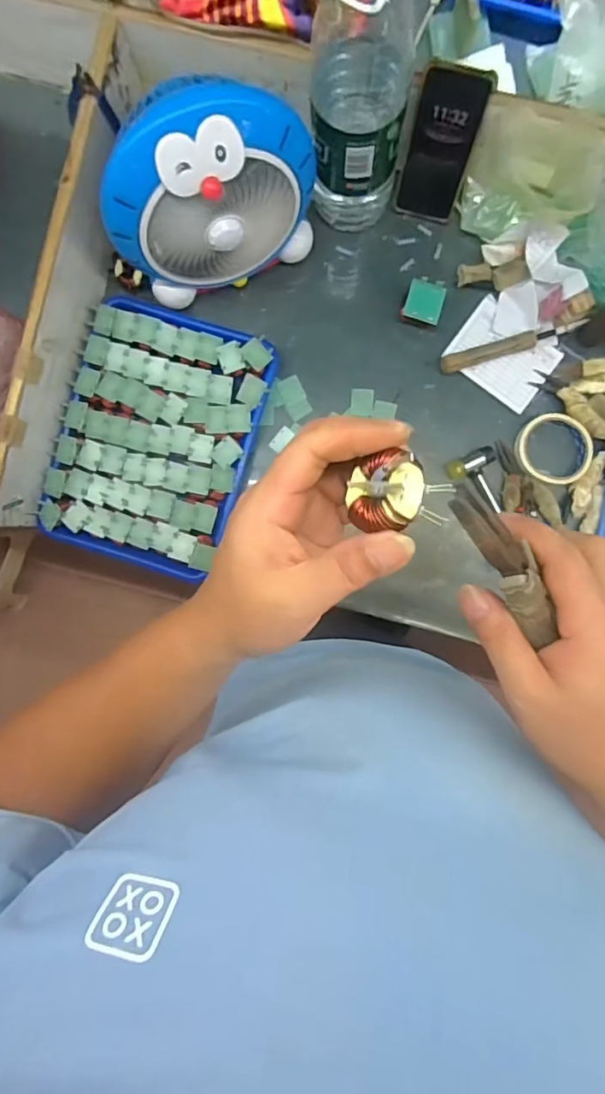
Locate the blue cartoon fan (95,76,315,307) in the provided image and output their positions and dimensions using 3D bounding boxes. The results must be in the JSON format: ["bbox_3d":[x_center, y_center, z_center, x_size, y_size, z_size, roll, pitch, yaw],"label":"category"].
[{"bbox_3d":[-0.103,-0.398,0.624,0.221,0.239,0.113,-18,90,2],"label":"blue cartoon fan"}]

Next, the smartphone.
[{"bbox_3d":[0.165,-0.477,0.653,0.078,0.171,0.019,13,68,3],"label":"smartphone"}]

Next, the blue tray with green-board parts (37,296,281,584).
[{"bbox_3d":[-0.192,-0.140,0.723,0.253,0.051,0.328,15,91,2],"label":"blue tray with green-board parts"}]

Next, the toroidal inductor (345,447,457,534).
[{"bbox_3d":[0.045,-0.026,0.260,0.047,0.021,0.034,-2,87,28],"label":"toroidal inductor"}]

